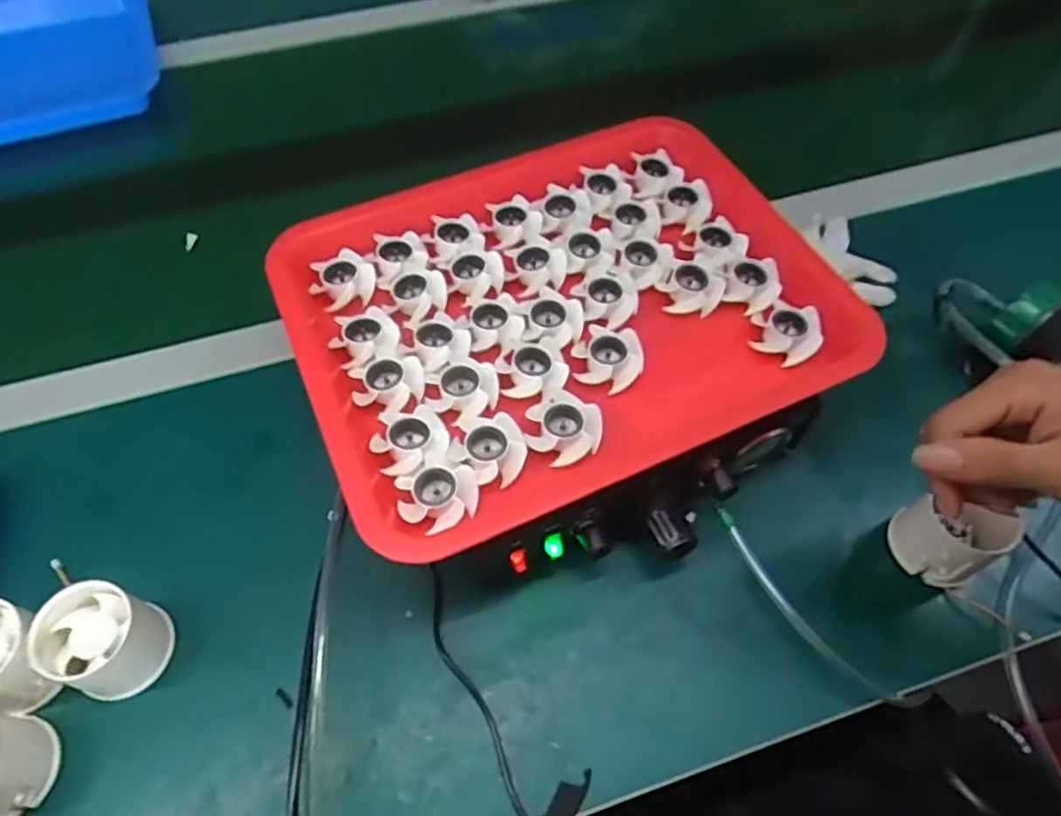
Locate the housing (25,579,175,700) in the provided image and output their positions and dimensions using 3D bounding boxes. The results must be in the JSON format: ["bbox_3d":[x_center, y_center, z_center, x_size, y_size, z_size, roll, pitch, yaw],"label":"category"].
[{"bbox_3d":[-0.240,0.131,0.382,0.048,0.053,0.053,11,58,7],"label":"housing"}]

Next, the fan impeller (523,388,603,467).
[{"bbox_3d":[0.020,0.012,0.398,0.044,0.019,0.038,31,62,18],"label":"fan impeller"}]

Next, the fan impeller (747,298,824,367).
[{"bbox_3d":[0.167,-0.049,0.442,0.042,0.022,0.038,22,60,14],"label":"fan impeller"}]

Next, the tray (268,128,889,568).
[{"bbox_3d":[0.020,-0.068,0.446,0.332,0.041,0.268,-20,59,-12],"label":"tray"}]

